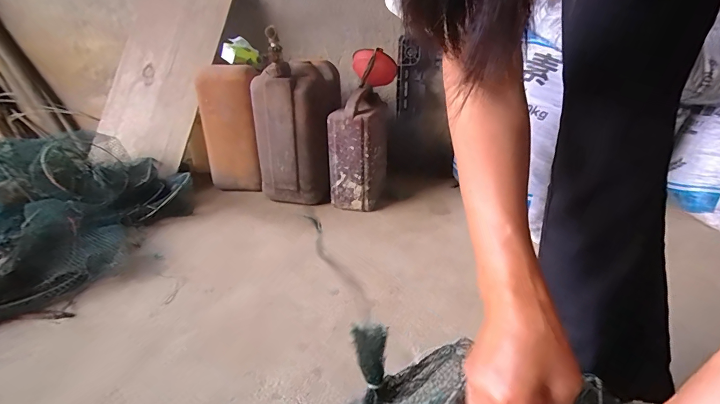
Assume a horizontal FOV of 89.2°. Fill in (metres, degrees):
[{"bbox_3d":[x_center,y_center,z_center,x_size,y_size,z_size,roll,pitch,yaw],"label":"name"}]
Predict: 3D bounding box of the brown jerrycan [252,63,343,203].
[{"bbox_3d":[-0.209,-0.235,1.283,0.263,0.463,0.283,0,26,-1],"label":"brown jerrycan"}]

